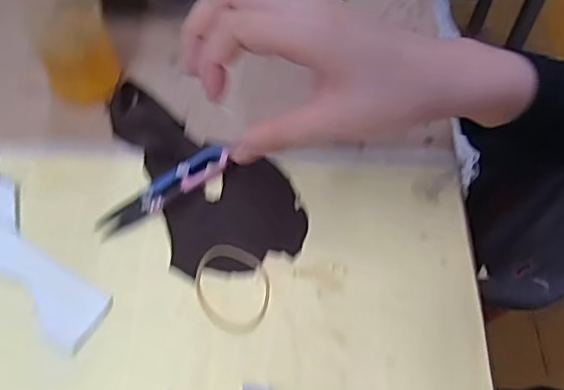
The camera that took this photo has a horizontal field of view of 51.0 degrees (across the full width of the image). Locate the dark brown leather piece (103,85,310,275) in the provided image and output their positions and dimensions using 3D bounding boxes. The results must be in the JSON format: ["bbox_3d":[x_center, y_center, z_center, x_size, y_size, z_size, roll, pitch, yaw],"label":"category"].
[{"bbox_3d":[-0.051,-0.020,0.395,0.089,0.013,0.153,-21,62,-14],"label":"dark brown leather piece"}]

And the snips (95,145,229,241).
[{"bbox_3d":[-0.077,-0.003,0.388,0.096,0.005,0.020,-35,65,-11],"label":"snips"}]

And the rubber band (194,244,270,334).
[{"bbox_3d":[-0.030,0.055,0.355,0.046,0.004,0.053,9,59,4],"label":"rubber band"}]

